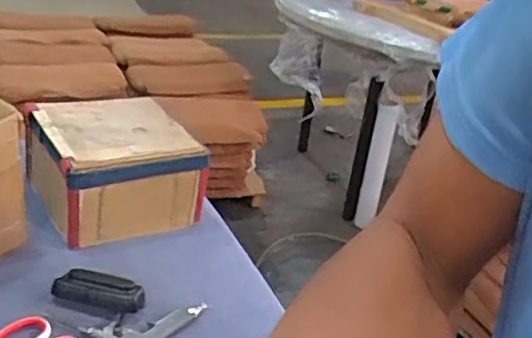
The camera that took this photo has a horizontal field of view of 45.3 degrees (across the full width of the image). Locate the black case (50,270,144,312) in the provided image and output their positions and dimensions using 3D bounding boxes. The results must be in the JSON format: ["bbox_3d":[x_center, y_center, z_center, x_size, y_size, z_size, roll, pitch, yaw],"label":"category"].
[{"bbox_3d":[-0.202,0.150,0.771,0.106,0.027,0.048,8,28,1],"label":"black case"}]

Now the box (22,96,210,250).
[{"bbox_3d":[-0.227,0.000,0.968,0.210,0.141,0.203,-12,33,-32],"label":"box"}]

